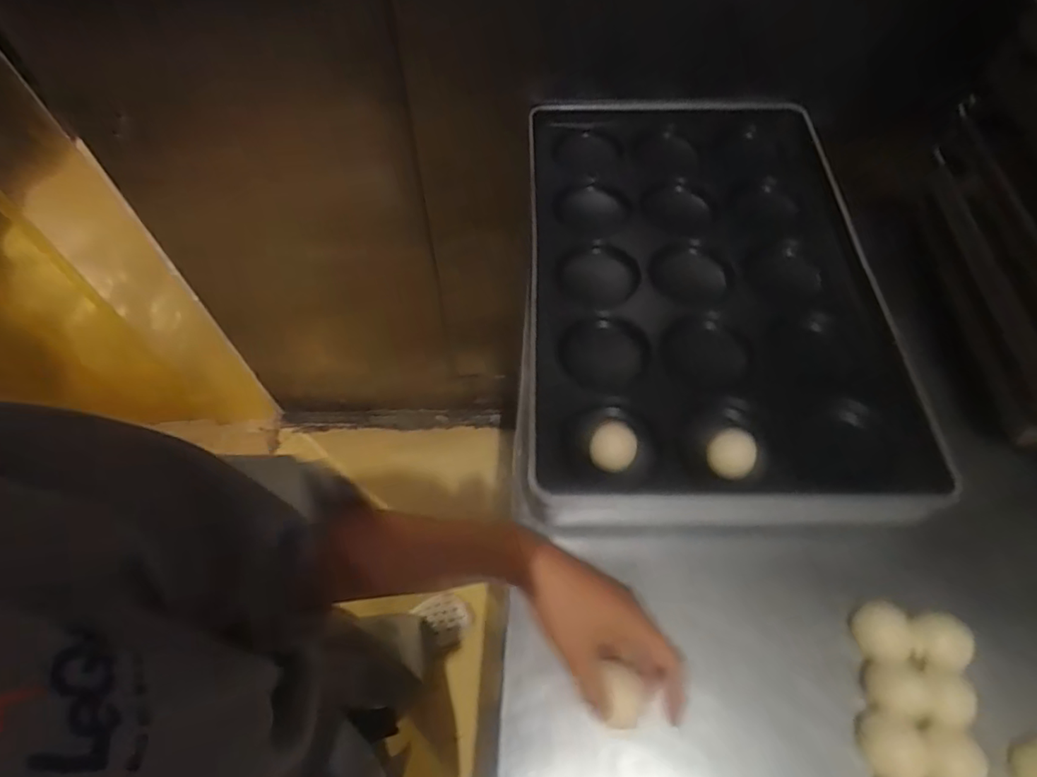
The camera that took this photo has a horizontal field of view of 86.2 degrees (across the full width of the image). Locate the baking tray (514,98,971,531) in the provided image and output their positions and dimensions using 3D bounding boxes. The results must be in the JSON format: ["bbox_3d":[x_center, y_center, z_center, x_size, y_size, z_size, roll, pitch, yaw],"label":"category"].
[{"bbox_3d":[0.212,-0.142,0.673,0.394,0.085,0.609,-3,60,8],"label":"baking tray"}]

